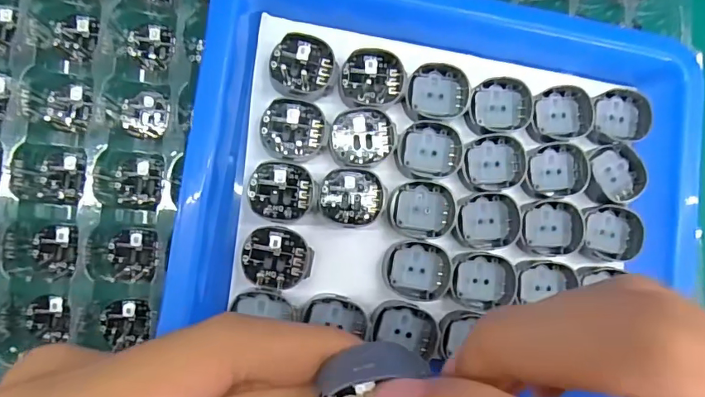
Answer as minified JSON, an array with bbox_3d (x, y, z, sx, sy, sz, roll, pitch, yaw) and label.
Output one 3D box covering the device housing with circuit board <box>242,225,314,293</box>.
[{"bbox_3d":[-0.031,0.025,0.197,0.028,0.006,0.025,12,85,-7],"label":"device housing with circuit board"}]

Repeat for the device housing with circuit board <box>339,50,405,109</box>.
[{"bbox_3d":[0.009,-0.052,0.208,0.029,0.007,0.025,3,86,-8],"label":"device housing with circuit board"}]

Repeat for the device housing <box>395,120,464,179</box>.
[{"bbox_3d":[0.034,-0.022,0.210,0.030,0.004,0.025,-1,87,-8],"label":"device housing"}]

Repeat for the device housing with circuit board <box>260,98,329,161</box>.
[{"bbox_3d":[-0.025,-0.029,0.202,0.028,0.004,0.025,3,86,-8],"label":"device housing with circuit board"}]

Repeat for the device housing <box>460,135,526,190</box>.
[{"bbox_3d":[0.063,-0.016,0.214,0.030,0.004,0.024,-4,87,-8],"label":"device housing"}]

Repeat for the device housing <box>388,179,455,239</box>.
[{"bbox_3d":[0.031,0.005,0.208,0.027,0.004,0.025,2,86,-8],"label":"device housing"}]

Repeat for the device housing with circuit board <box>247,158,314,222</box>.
[{"bbox_3d":[-0.030,-0.003,0.199,0.027,0.004,0.024,6,86,-8],"label":"device housing with circuit board"}]

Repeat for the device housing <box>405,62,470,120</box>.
[{"bbox_3d":[0.039,-0.049,0.213,0.029,0.004,0.024,3,86,-8],"label":"device housing"}]

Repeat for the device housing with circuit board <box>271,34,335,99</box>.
[{"bbox_3d":[-0.022,-0.056,0.207,0.027,0.011,0.027,2,86,-8],"label":"device housing with circuit board"}]

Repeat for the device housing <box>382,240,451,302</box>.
[{"bbox_3d":[0.028,0.031,0.204,0.027,0.005,0.025,8,86,-8],"label":"device housing"}]

